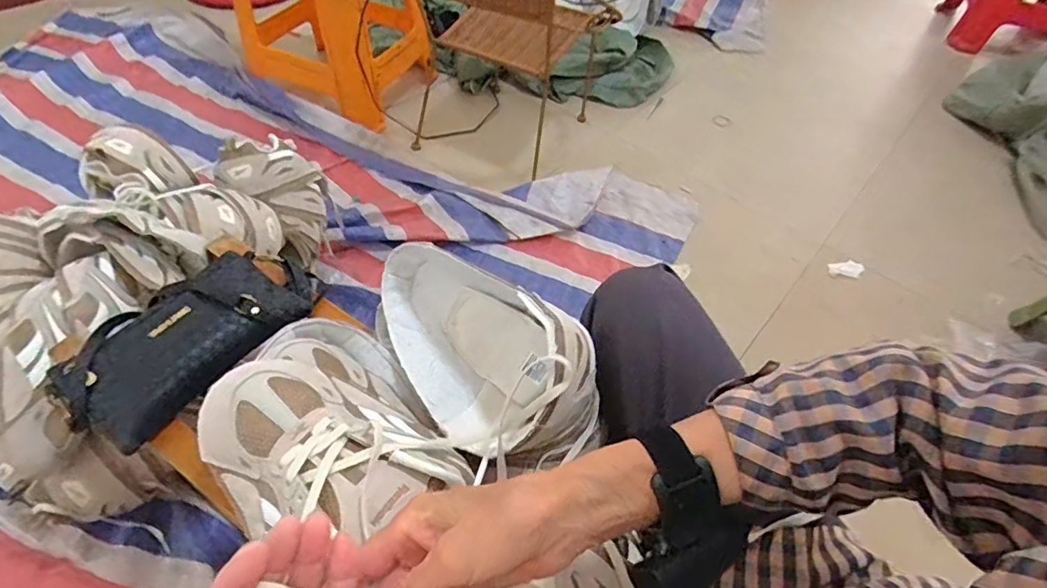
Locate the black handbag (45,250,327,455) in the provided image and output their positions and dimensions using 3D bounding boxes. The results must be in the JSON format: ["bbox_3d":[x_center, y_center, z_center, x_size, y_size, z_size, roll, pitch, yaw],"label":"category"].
[{"bbox_3d":[-0.339,0.037,0.562,0.135,0.046,0.251,34,55,22],"label":"black handbag"}]

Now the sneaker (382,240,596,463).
[{"bbox_3d":[-0.049,0.037,0.496,0.252,0.127,0.127,35,55,22],"label":"sneaker"}]

